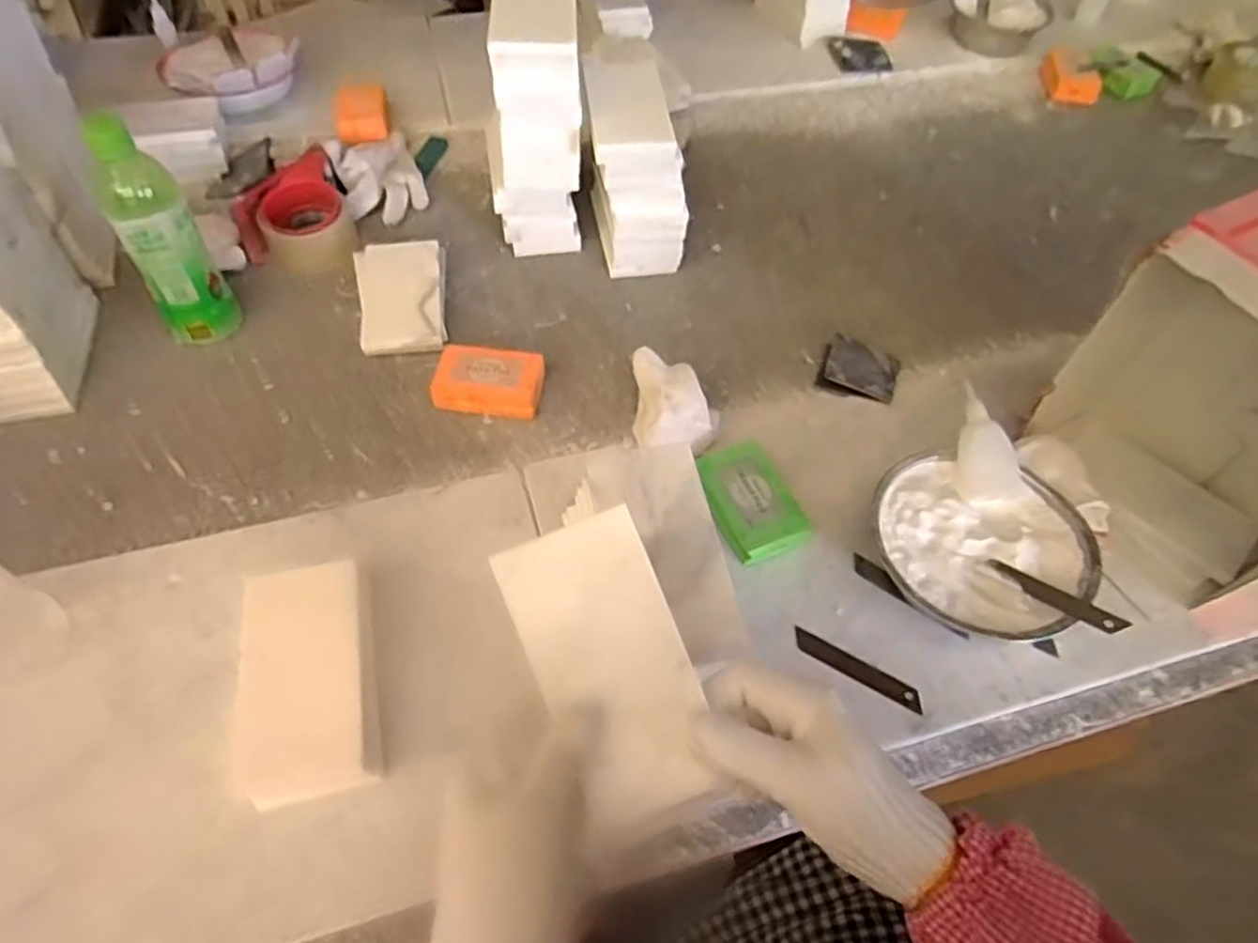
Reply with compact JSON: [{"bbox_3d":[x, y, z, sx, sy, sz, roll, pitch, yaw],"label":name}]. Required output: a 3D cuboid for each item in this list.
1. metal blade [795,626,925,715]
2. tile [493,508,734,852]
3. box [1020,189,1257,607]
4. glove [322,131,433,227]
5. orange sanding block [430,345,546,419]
[{"bbox_3d":[0.168,0.146,0.543,0.099,0.004,0.018,27,63,17],"label":"metal blade"},{"bbox_3d":[-0.007,0.098,0.369,0.073,0.004,0.145,-23,87,-4],"label":"tile"},{"bbox_3d":[0.435,-0.046,0.536,0.153,0.245,0.197,-27,58,-21],"label":"box"},{"bbox_3d":[-0.291,-0.349,0.856,0.096,0.058,0.142,-18,55,-16],"label":"glove"},{"bbox_3d":[-0.130,-0.082,0.680,0.095,0.030,0.059,7,52,3],"label":"orange sanding block"}]

